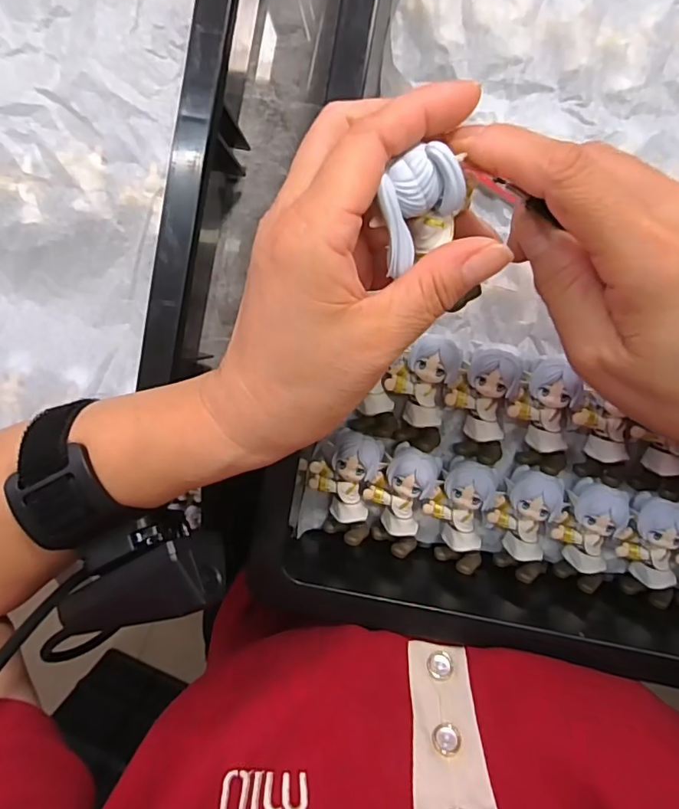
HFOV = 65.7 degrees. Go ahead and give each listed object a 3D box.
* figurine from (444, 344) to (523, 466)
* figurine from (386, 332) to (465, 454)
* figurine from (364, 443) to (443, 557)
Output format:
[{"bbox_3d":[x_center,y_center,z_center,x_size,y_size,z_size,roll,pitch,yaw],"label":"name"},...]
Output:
[{"bbox_3d":[0.077,-0.002,0.297,0.035,0.032,0.063,5,111,1],"label":"figurine"},{"bbox_3d":[0.046,-0.009,0.295,0.038,0.029,0.063,9,110,0],"label":"figurine"},{"bbox_3d":[0.035,0.054,0.300,0.039,0.024,0.062,11,110,0],"label":"figurine"}]

